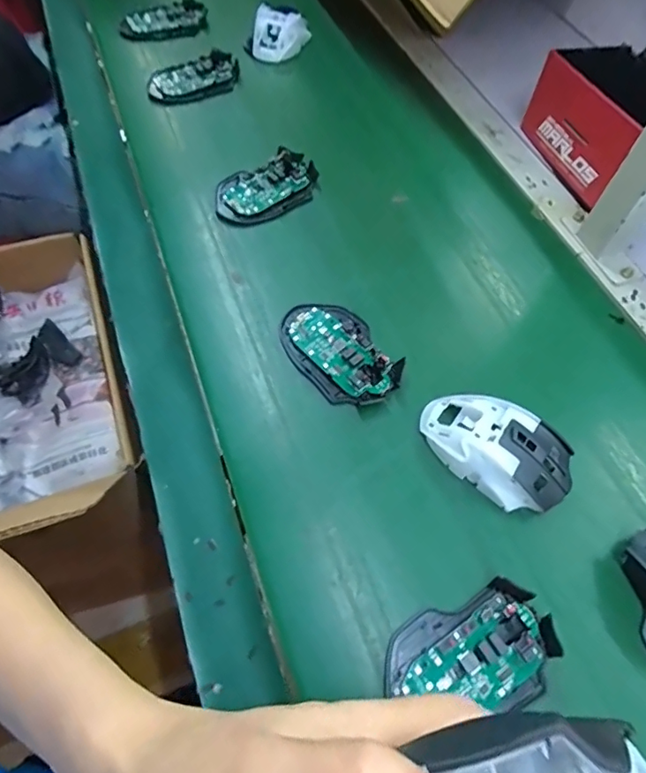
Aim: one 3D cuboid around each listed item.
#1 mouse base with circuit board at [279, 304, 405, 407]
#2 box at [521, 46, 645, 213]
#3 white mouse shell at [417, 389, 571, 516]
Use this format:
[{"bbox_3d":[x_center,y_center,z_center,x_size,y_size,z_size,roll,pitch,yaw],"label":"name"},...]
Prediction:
[{"bbox_3d":[0.014,-0.032,0.426,0.073,0.017,0.113,-34,67,-22],"label":"mouse base with circuit board"},{"bbox_3d":[0.377,-0.300,0.568,0.231,0.102,0.216,-15,61,-13],"label":"box"},{"bbox_3d":[0.131,0.046,0.382,0.113,0.040,0.065,30,61,13],"label":"white mouse shell"}]

